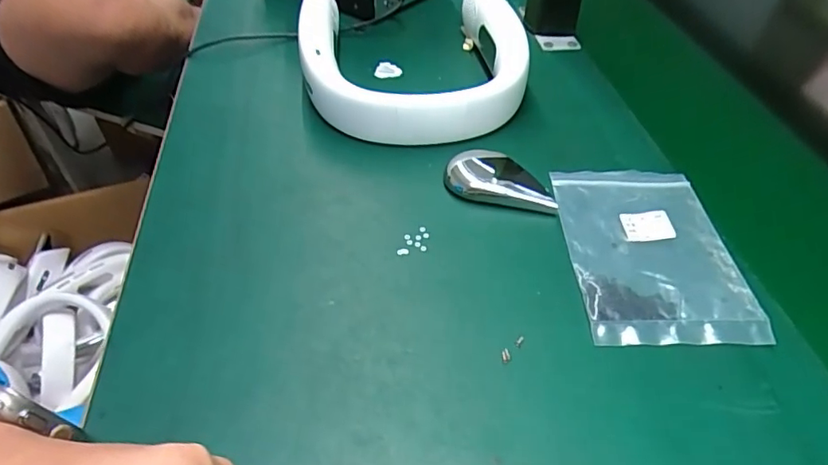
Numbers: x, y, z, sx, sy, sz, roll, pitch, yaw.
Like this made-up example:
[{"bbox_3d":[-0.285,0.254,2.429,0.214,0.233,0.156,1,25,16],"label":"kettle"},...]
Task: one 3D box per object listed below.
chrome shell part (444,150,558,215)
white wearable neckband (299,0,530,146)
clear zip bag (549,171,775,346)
[{"bbox_3d":[0.064,-0.039,0.387,0.078,0.014,0.048,9,47,8],"label":"chrome shell part"},{"bbox_3d":[-0.001,-0.148,0.460,0.189,0.057,0.182,-7,47,-7],"label":"white wearable neckband"},{"bbox_3d":[0.151,0.009,0.346,0.099,0.007,0.146,-1,46,3],"label":"clear zip bag"}]

